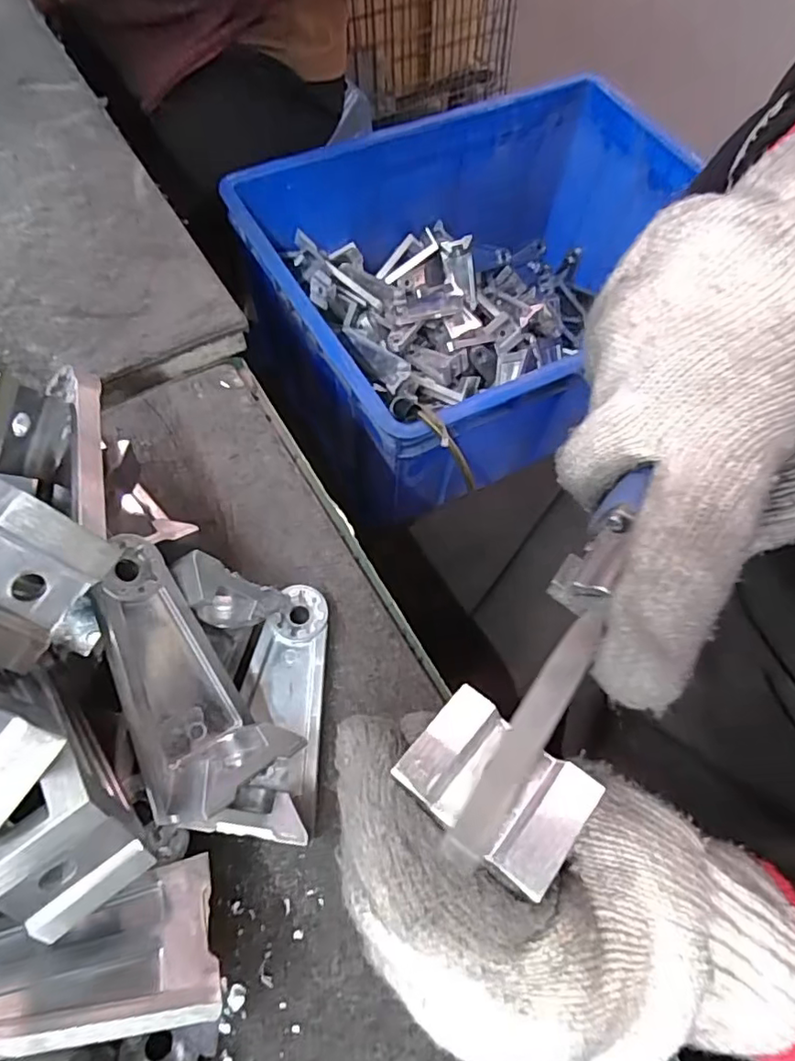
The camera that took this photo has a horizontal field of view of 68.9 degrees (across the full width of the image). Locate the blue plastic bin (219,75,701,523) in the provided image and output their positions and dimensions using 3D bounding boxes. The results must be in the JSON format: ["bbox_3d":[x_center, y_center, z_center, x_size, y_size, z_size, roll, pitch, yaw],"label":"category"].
[{"bbox_3d":[0.124,-0.287,0.748,0.537,0.265,0.409,-26,69,-14],"label":"blue plastic bin"}]

